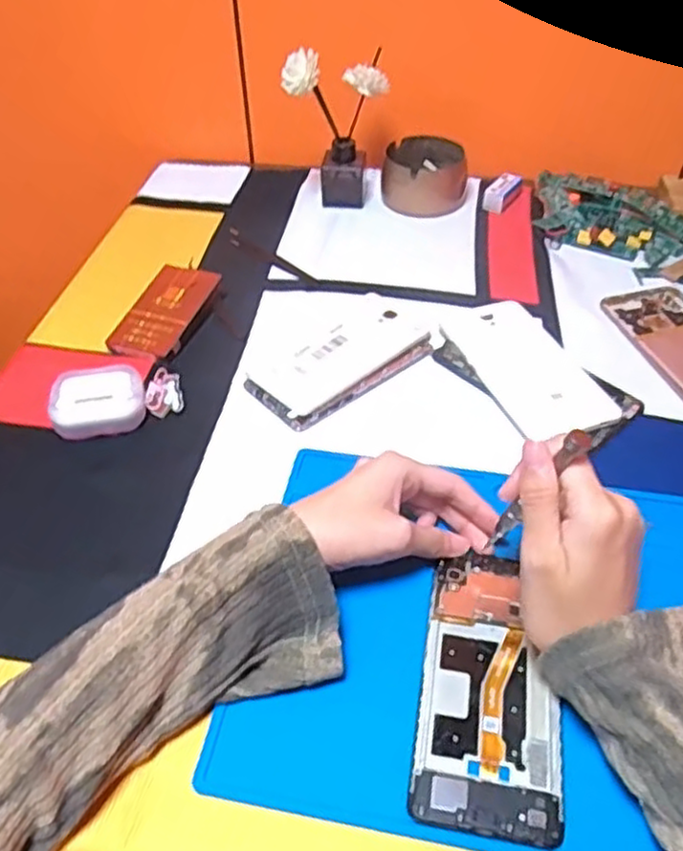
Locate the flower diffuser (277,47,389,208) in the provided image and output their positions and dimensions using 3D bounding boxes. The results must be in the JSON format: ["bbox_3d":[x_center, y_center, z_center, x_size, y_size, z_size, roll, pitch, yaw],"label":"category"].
[{"bbox_3d":[-0.005,-0.288,0.707,0.059,0.149,0.100,29,53,27],"label":"flower diffuser"}]

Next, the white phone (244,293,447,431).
[{"bbox_3d":[0.002,-0.056,0.570,0.157,0.013,0.080,-33,53,-27],"label":"white phone"}]

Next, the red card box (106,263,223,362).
[{"bbox_3d":[-0.146,-0.095,0.608,0.056,0.023,0.104,12,47,13],"label":"red card box"}]

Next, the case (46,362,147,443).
[{"bbox_3d":[-0.178,-0.019,0.530,0.066,0.023,0.049,-12,46,-10],"label":"case"}]

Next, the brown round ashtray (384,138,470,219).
[{"bbox_3d":[0.086,-0.257,0.747,0.086,0.044,0.082,-1,45,1],"label":"brown round ashtray"}]

